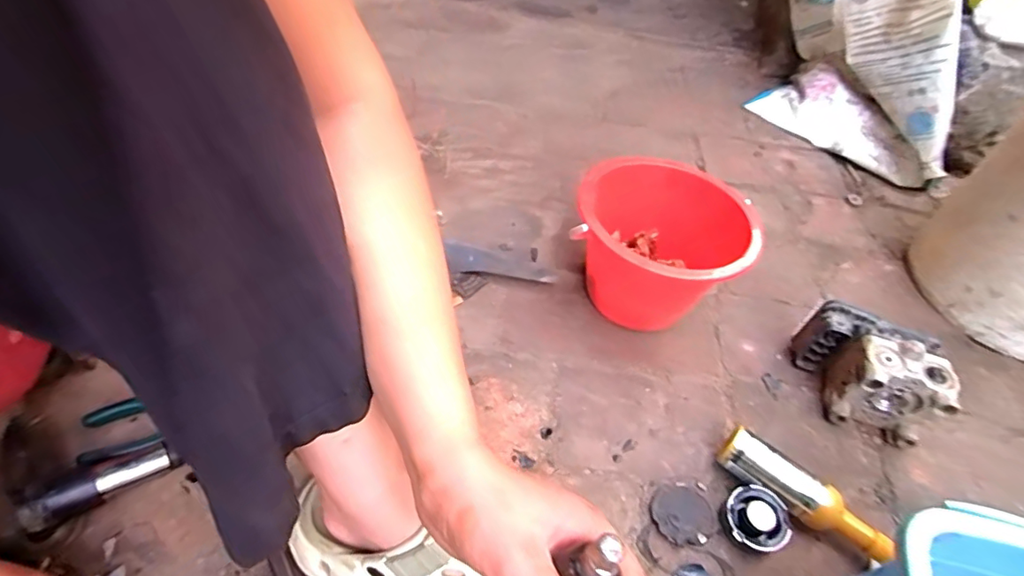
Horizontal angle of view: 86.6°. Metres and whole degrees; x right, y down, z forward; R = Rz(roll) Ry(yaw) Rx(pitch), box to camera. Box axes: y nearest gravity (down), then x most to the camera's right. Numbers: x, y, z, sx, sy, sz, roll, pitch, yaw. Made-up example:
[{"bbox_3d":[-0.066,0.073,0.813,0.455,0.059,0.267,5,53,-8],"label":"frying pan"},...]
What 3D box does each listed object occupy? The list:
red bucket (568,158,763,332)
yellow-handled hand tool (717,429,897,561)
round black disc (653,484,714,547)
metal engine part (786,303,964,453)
[{"bbox_3d":[0.154,-0.039,0.596,0.179,0.137,0.168,4,49,-4],"label":"red bucket"},{"bbox_3d":[0.253,0.186,0.478,0.143,0.037,0.036,37,55,22],"label":"yellow-handled hand tool"},{"bbox_3d":[0.150,0.197,0.473,0.053,0.006,0.049,4,49,-4],"label":"round black disc"},{"bbox_3d":[0.350,0.085,0.540,0.124,0.089,0.086,25,52,15],"label":"metal engine part"}]

